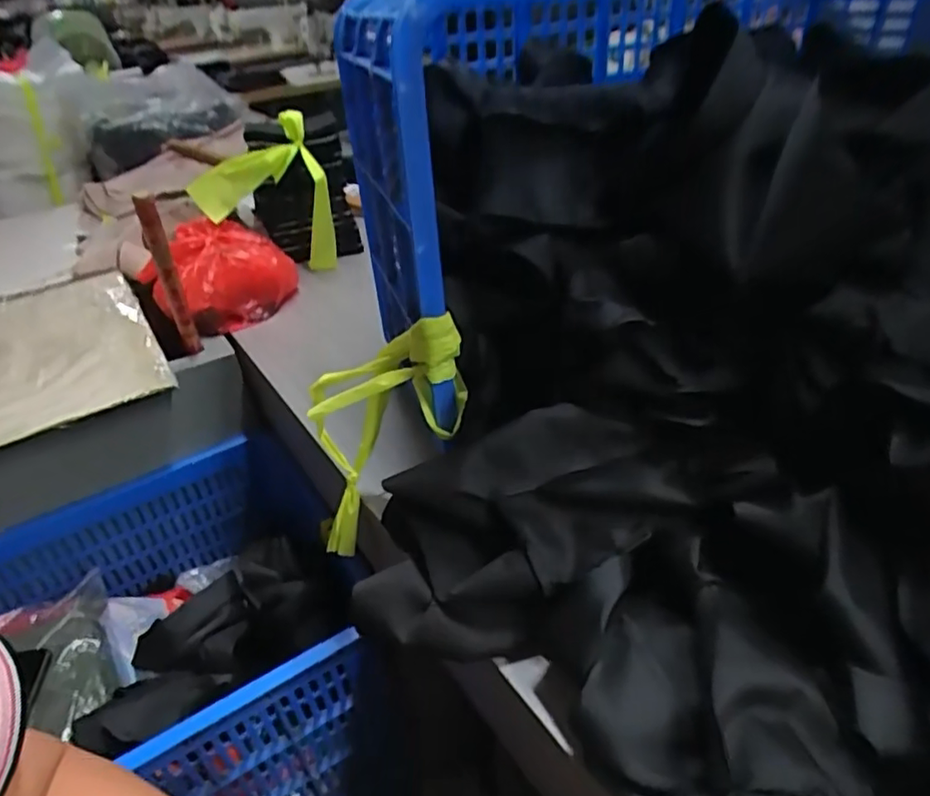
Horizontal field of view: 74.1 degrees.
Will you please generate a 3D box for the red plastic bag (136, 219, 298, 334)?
[{"bbox_3d":[-0.382,-0.196,0.960,0.210,0.106,0.198,-22,39,-22],"label":"red plastic bag"}]

